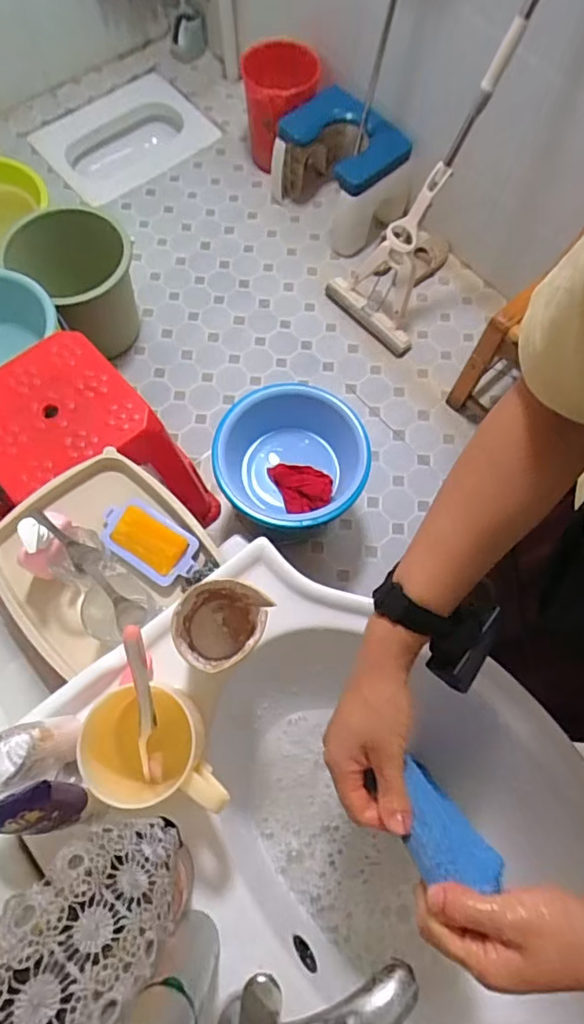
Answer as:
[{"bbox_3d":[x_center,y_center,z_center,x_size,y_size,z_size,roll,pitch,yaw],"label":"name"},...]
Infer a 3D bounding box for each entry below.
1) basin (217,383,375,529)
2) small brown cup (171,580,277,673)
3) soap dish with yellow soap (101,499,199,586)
[{"bbox_3d":[0.011,-0.107,1.186,0.289,0.149,0.315,1,72,-2],"label":"basin"},{"bbox_3d":[-0.061,0.101,0.468,0.066,0.081,0.073,28,73,7],"label":"small brown cup"},{"bbox_3d":[-0.199,0.040,0.743,0.149,0.034,0.078,32,73,8],"label":"soap dish with yellow soap"}]

